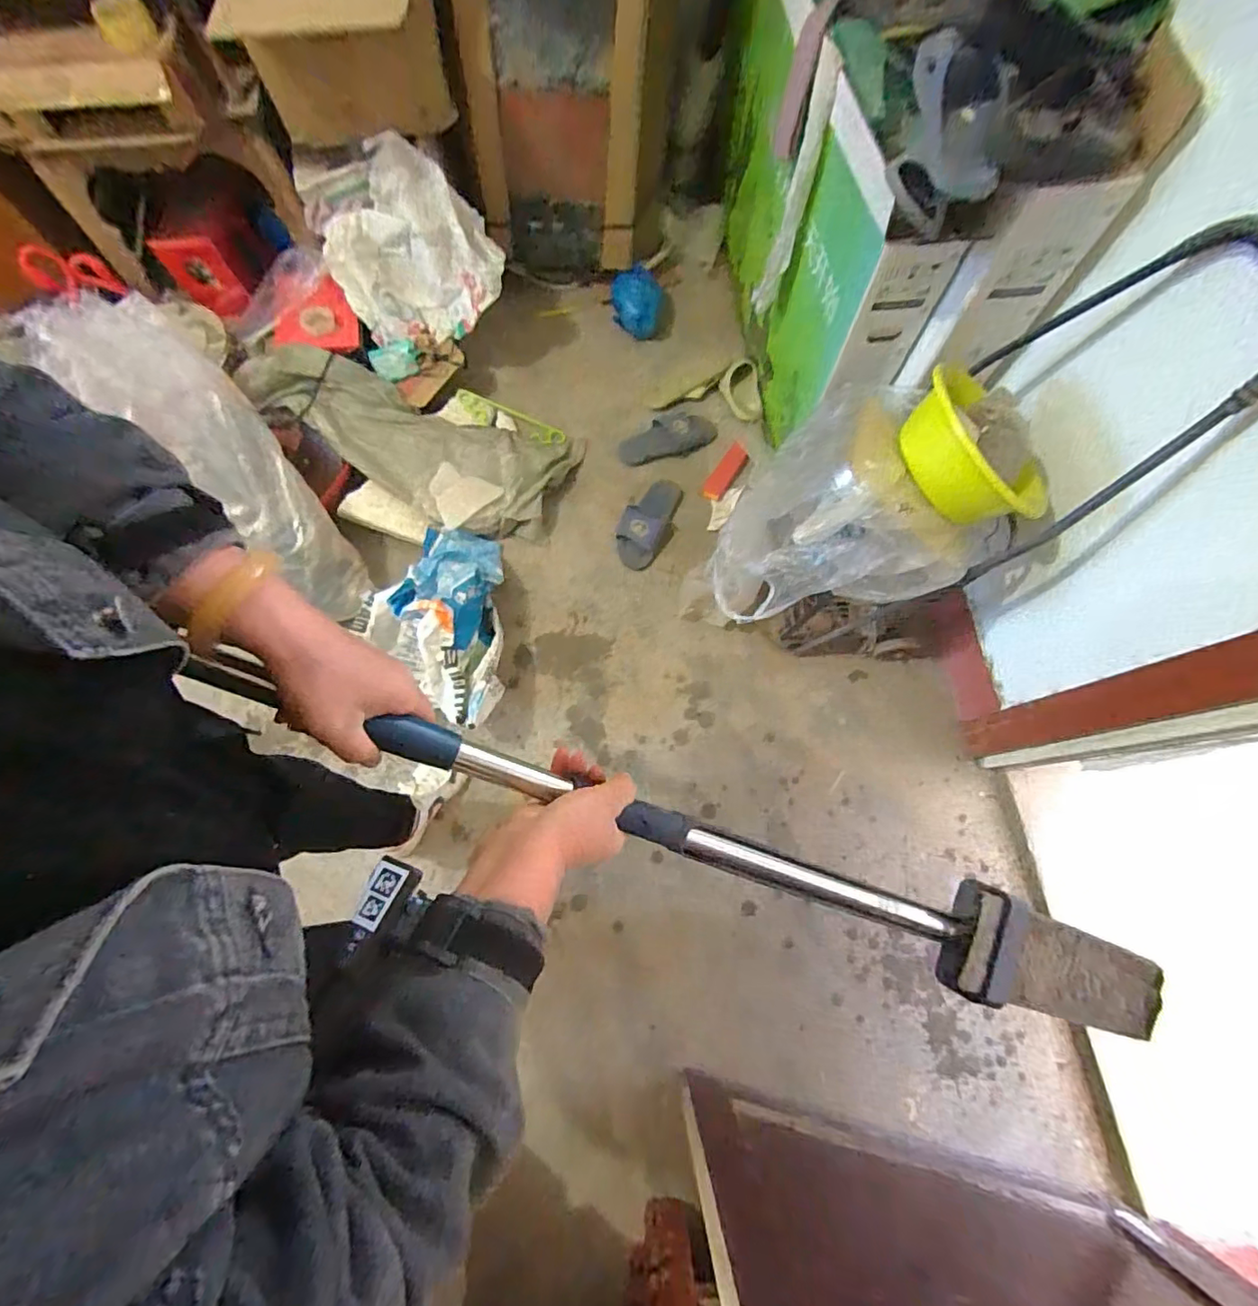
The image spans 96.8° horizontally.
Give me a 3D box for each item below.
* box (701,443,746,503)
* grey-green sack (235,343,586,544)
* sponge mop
[{"bbox_3d":[0.262,-0.490,1.522,0.062,0.030,0.191,29,75,8],"label":"box"},{"bbox_3d":[-0.560,-0.570,1.447,0.822,0.119,0.394,22,73,-9],"label":"grey-green sack"},{"bbox_3d":[0.252,0.265,0.604,1.200,0.051,0.113,26,72,-22],"label":"sponge mop"}]

